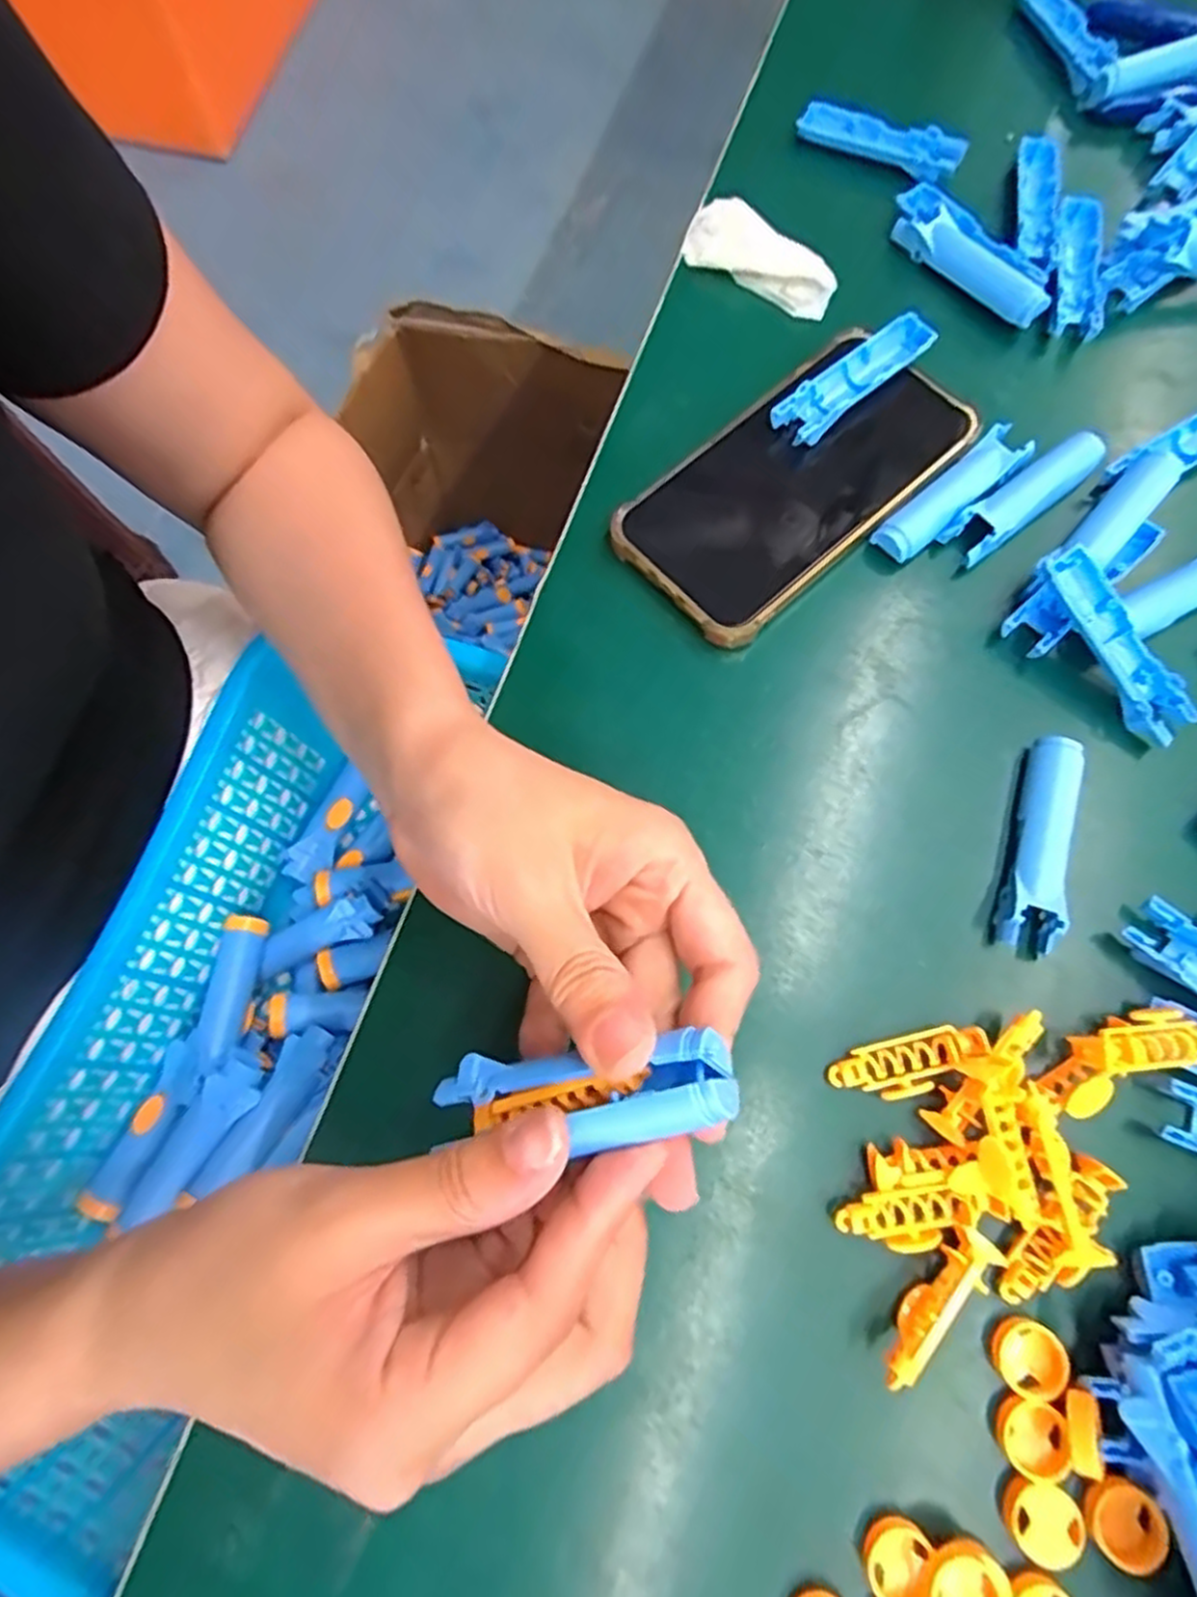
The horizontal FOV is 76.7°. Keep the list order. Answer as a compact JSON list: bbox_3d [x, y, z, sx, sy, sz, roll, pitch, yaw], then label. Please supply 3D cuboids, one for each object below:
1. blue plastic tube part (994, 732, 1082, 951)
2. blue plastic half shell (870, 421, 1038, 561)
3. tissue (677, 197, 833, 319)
[{"bbox_3d":[0.155,0.016,0.264,0.017,0.014,0.075,17,74,7],"label":"blue plastic tube part"},{"bbox_3d":[0.144,-0.123,0.306,0.076,0.015,0.018,-41,76,-10],"label":"blue plastic half shell"},{"bbox_3d":[0.068,-0.237,0.333,0.031,0.013,0.074,-43,76,-11],"label":"tissue"}]

